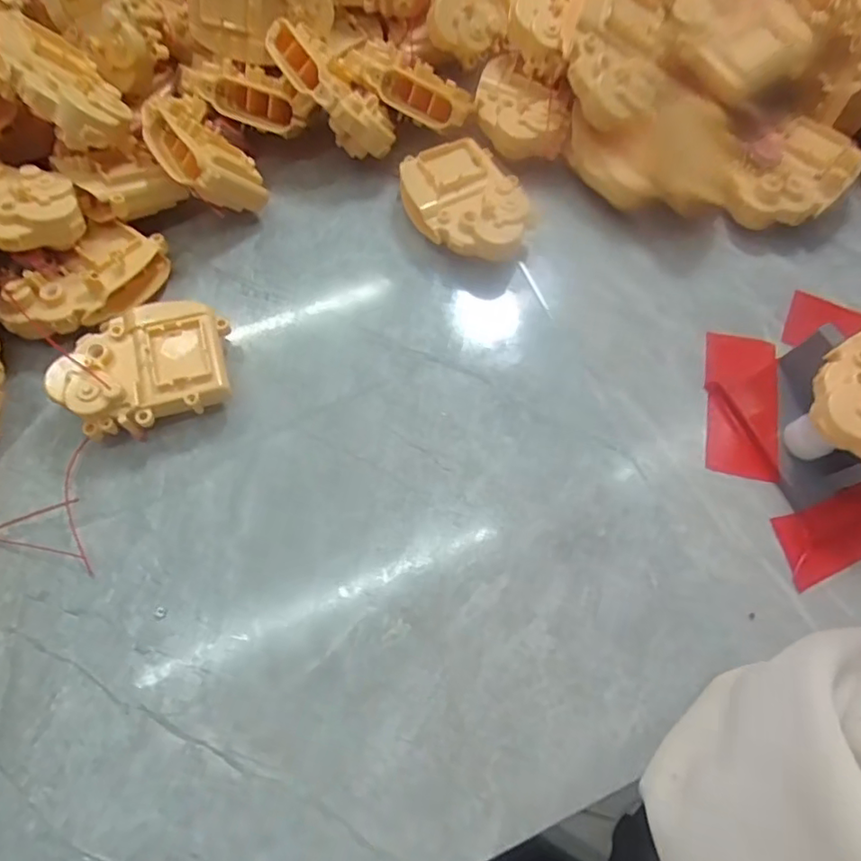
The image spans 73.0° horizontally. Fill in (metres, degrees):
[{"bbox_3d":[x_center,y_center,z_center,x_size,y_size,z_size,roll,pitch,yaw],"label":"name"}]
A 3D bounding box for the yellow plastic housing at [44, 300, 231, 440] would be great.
[{"bbox_3d":[-0.175,-0.038,0.358,0.097,0.040,0.073,-14,70,-7],"label":"yellow plastic housing"}]

